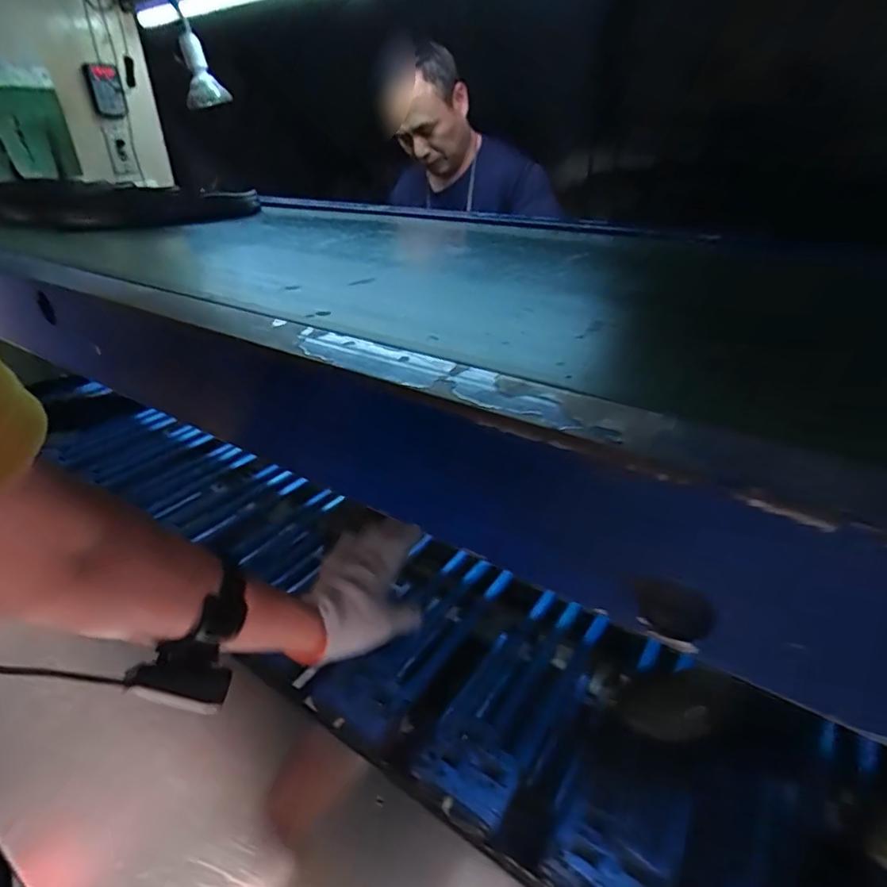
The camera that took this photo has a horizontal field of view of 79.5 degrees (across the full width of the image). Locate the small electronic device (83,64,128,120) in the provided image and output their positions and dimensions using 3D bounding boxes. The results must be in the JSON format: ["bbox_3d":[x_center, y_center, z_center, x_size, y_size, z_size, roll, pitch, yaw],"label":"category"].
[{"bbox_3d":[-0.765,-0.797,1.210,0.072,0.101,0.013,3,38,-10],"label":"small electronic device"}]

